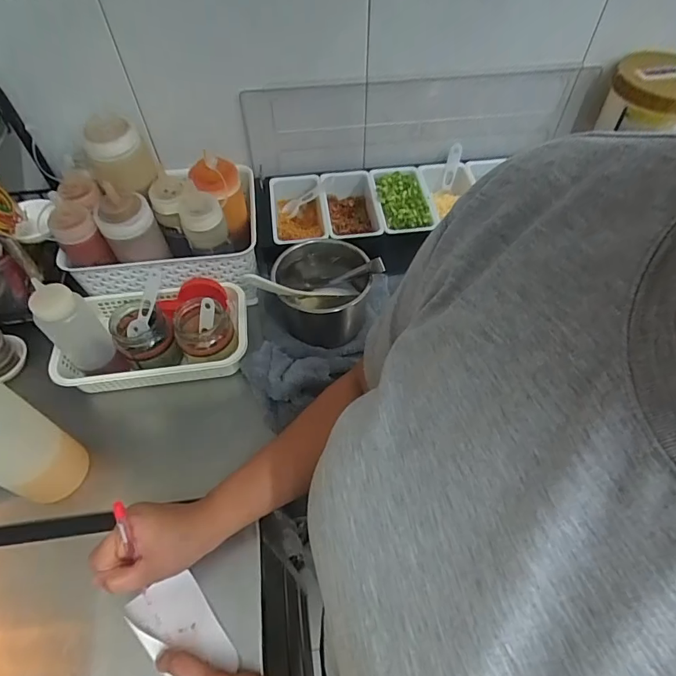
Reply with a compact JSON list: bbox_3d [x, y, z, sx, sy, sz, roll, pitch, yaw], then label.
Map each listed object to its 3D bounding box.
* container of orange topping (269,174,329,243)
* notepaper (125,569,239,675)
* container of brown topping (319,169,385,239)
[{"bbox_3d":[-0.055,-0.168,0.659,0.077,0.075,0.145,-8,54,-5],"label":"container of orange topping"},{"bbox_3d":[-0.145,0.271,0.408,0.063,0.007,0.098,-34,61,-21],"label":"notepaper"},{"bbox_3d":[0.020,-0.183,0.648,0.073,0.054,0.142,-7,54,-4],"label":"container of brown topping"}]

